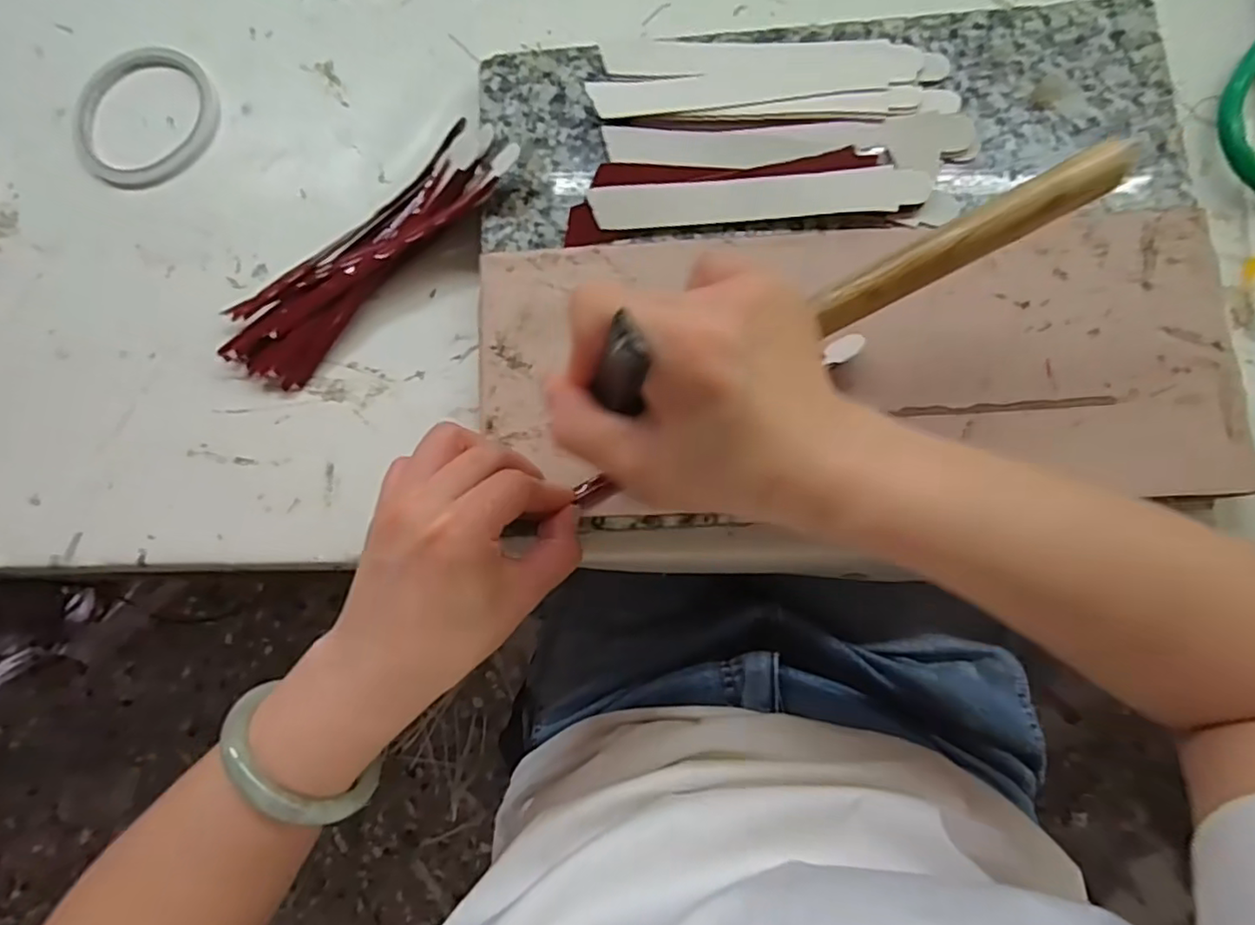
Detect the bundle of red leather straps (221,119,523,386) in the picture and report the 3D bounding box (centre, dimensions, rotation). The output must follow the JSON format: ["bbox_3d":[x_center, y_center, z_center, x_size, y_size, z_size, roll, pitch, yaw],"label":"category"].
[{"bbox_3d":[-0.146,-0.116,0.353,0.196,0.033,0.061,-42,83,-3],"label":"bundle of red leather straps"}]

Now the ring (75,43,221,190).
[{"bbox_3d":[-0.304,-0.221,0.390,0.090,0.004,0.096,0,82,3],"label":"ring"}]

